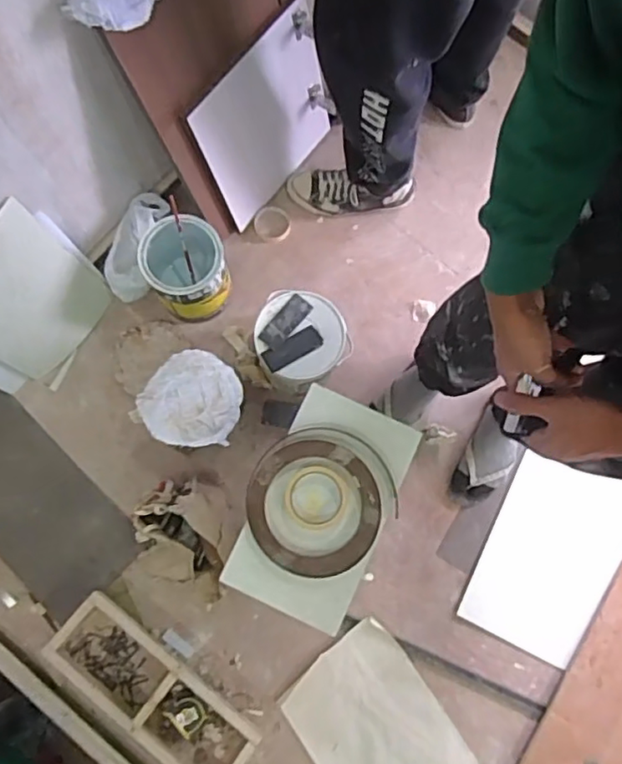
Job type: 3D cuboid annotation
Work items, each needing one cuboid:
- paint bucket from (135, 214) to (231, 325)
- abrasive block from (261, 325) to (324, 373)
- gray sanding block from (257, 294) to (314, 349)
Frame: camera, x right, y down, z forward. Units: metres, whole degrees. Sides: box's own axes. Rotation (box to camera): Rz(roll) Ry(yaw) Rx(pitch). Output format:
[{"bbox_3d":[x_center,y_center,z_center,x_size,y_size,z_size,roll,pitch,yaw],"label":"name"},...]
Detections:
[{"bbox_3d":[-0.252,-0.224,1.259,0.157,0.200,0.162,0,78,-2],"label":"paint bucket"},{"bbox_3d":[-0.035,-0.062,1.128,0.111,0.011,0.043,-30,81,-8],"label":"abrasive block"},{"bbox_3d":[-0.048,-0.112,1.138,0.043,0.018,0.108,42,80,7],"label":"gray sanding block"}]

